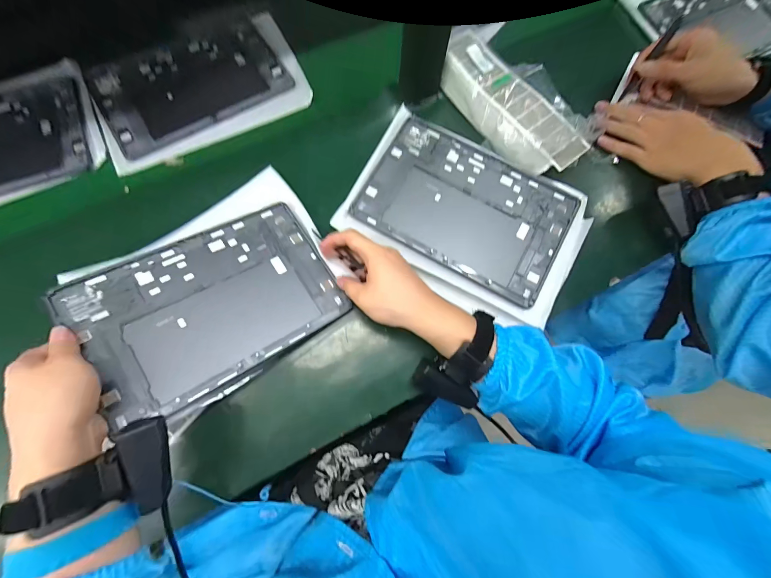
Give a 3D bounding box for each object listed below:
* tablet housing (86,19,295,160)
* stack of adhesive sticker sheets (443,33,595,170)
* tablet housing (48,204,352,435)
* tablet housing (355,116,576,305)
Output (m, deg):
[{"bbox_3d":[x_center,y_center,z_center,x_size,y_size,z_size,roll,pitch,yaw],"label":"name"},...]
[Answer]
[{"bbox_3d":[-0.281,-0.302,0.486,0.253,0.007,0.179,-30,77,-10],"label":"tablet housing"},{"bbox_3d":[0.163,-0.247,0.448,0.088,0.050,0.231,-39,78,-12],"label":"stack of adhesive sticker sheets"},{"bbox_3d":[-0.182,0.013,0.363,0.246,0.008,0.162,-30,79,-25],"label":"tablet housing"},{"bbox_3d":[0.107,-0.110,0.430,0.254,0.012,0.182,29,74,6],"label":"tablet housing"}]

